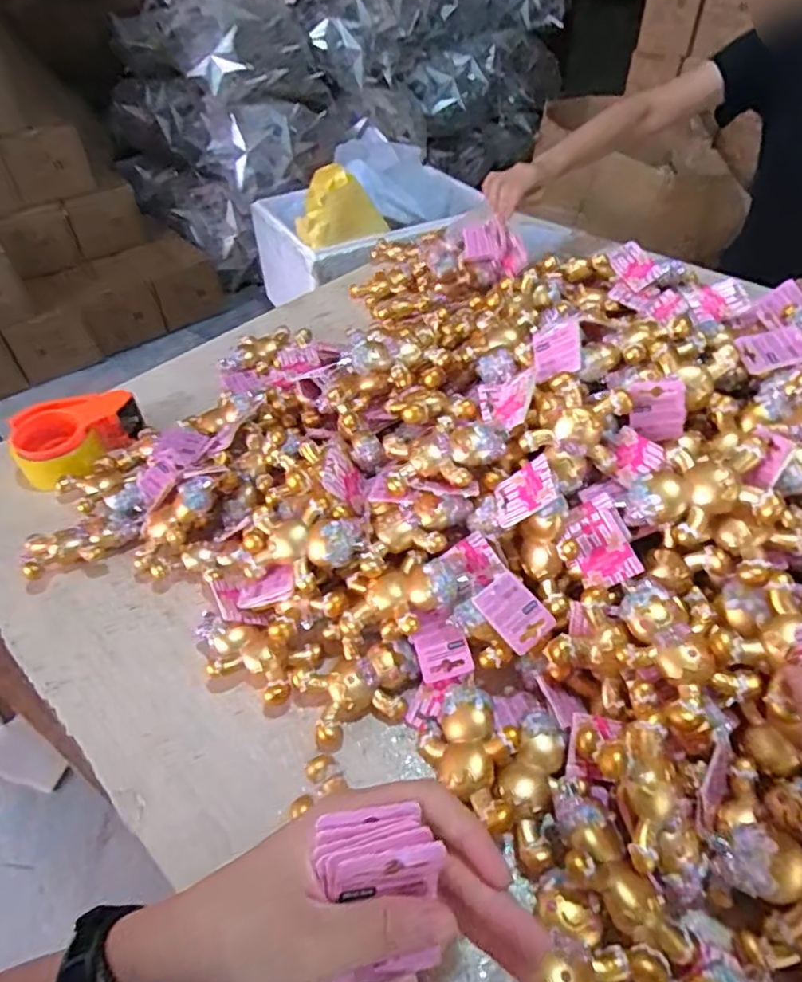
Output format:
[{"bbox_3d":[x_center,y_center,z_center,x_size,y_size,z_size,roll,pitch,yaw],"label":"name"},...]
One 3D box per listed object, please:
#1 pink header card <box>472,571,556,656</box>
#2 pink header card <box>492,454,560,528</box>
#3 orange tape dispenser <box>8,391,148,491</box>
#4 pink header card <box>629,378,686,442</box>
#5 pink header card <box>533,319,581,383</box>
[{"bbox_3d":[0.094,0.101,0.493,0.045,0.006,0.060,-36,70,-23],"label":"pink header card"},{"bbox_3d":[0.104,0.001,0.503,0.007,0.058,0.045,24,41,-34],"label":"pink header card"},{"bbox_3d":[-0.401,-0.069,0.736,0.147,0.061,0.087,-29,51,-25],"label":"orange tape dispenser"},{"bbox_3d":[0.227,-0.071,0.525,0.043,0.055,0.010,-5,29,17],"label":"pink header card"},{"bbox_3d":[0.147,-0.132,0.561,0.045,0.007,0.056,-15,67,37],"label":"pink header card"}]

